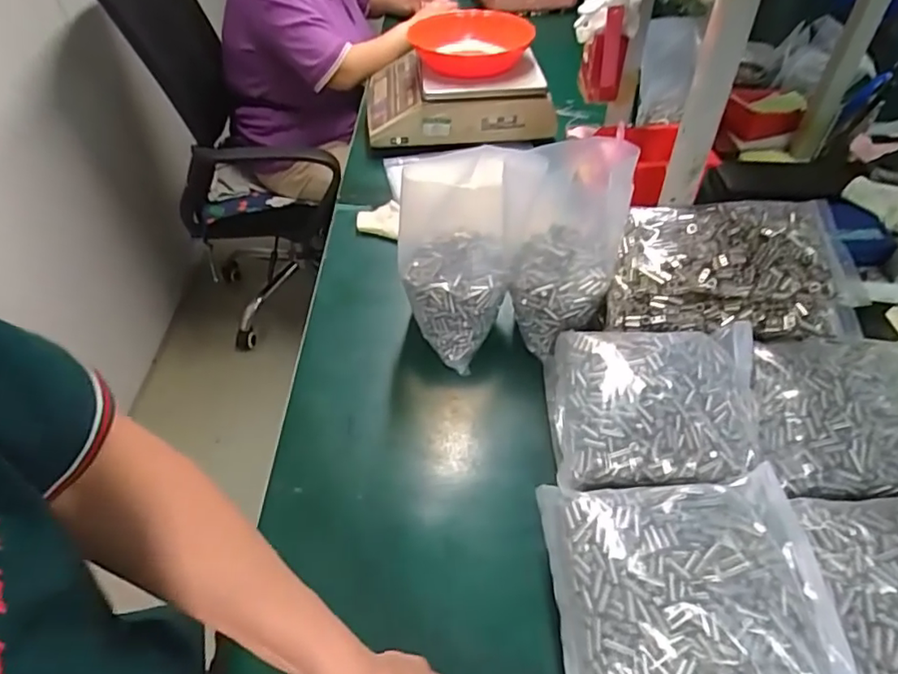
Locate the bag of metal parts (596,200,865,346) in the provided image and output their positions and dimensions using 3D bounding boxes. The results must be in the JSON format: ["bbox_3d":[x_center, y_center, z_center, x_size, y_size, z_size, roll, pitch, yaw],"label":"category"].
[{"bbox_3d":[0.302,-0.079,0.611,0.256,0.069,0.153,3,47,4],"label":"bag of metal parts"}]

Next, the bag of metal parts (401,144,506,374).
[{"bbox_3d":[0.006,-0.084,0.643,0.124,0.208,0.149,0,47,1],"label":"bag of metal parts"}]

